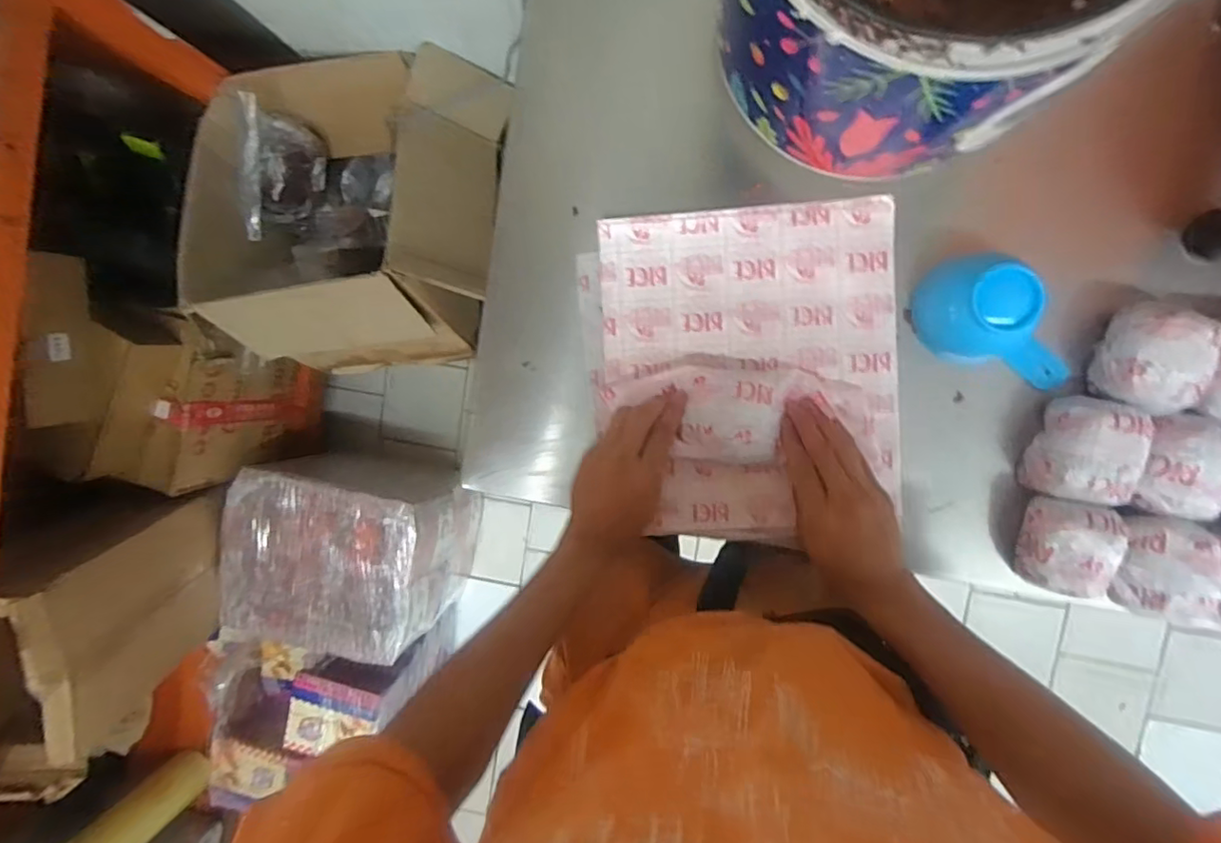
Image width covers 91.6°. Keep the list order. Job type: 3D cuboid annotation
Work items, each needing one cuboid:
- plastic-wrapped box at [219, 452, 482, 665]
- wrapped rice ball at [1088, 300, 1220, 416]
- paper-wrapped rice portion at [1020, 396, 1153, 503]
[{"bbox_3d":[-0.537,0.273,1.262,0.405,0.300,0.349,7,95,6],"label":"plastic-wrapped box"},{"bbox_3d":[0.424,-0.046,0.458,0.072,0.046,0.078,1,95,7],"label":"wrapped rice ball"},{"bbox_3d":[0.379,0.023,0.468,0.071,0.044,0.078,10,96,6],"label":"paper-wrapped rice portion"}]

